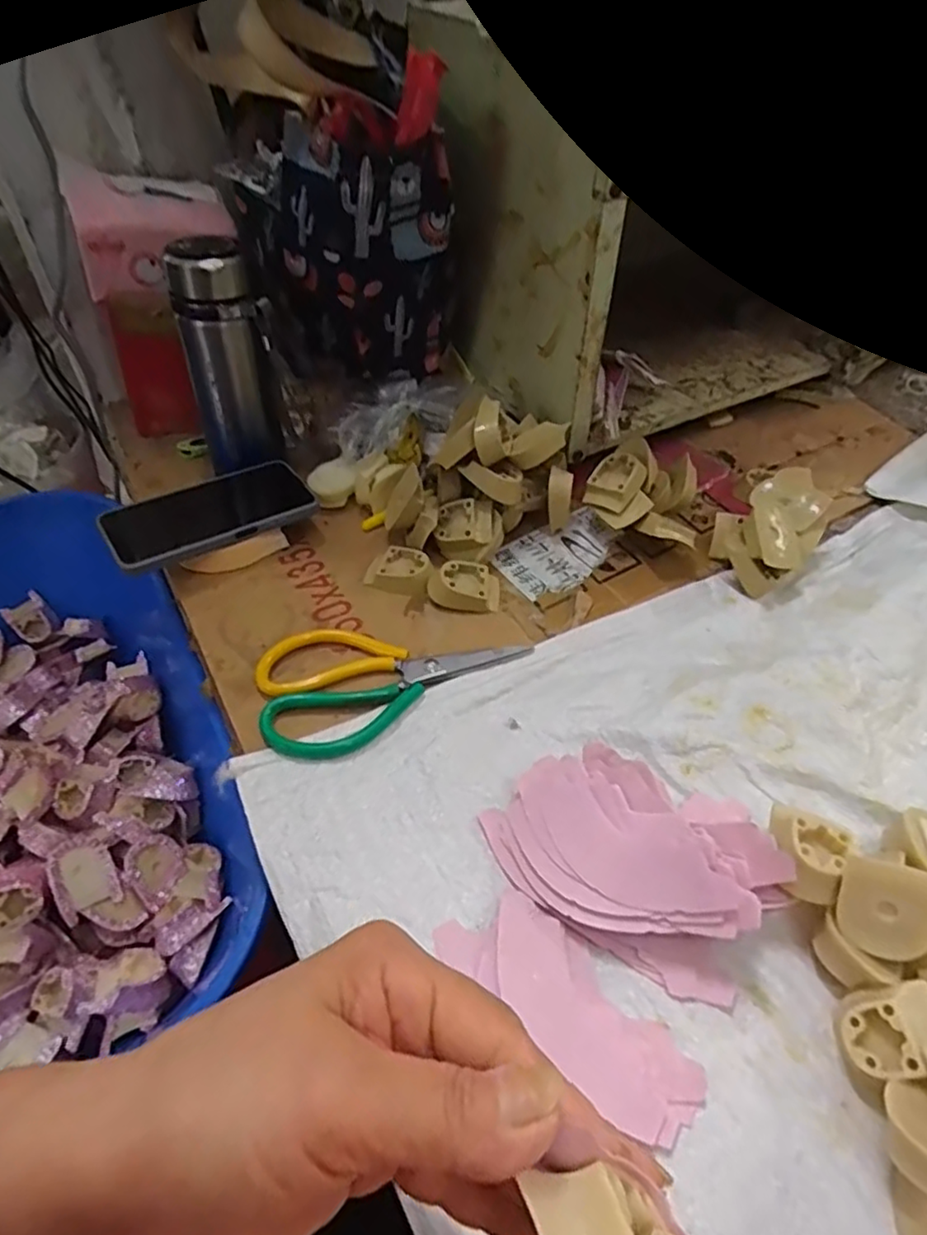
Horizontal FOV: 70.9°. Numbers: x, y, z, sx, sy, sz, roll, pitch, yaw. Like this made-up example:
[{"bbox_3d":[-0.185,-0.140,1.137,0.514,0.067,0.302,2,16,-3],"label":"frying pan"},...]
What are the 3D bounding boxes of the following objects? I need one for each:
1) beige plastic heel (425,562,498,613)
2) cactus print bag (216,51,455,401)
[{"bbox_3d":[0.001,-0.025,0.522,0.055,0.023,0.041,-4,48,-4],"label":"beige plastic heel"},{"bbox_3d":[-0.095,-0.298,0.545,0.168,0.245,0.106,-7,49,-8],"label":"cactus print bag"}]

